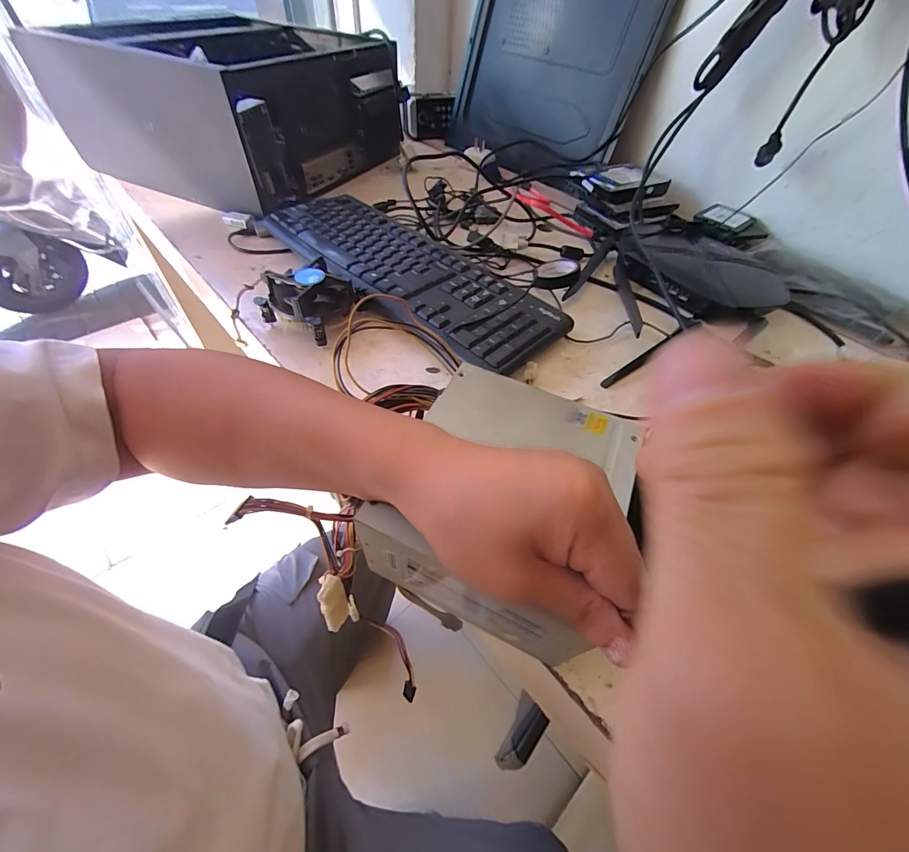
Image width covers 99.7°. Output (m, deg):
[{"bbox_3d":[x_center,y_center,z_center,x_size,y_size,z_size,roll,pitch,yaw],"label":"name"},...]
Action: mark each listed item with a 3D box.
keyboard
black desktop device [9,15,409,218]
[{"bbox_3d":[-0.062,-0.192,0.484,0.409,0.035,0.146,36,61,21],"label":"keyboard"},{"bbox_3d":[-0.342,-0.528,0.619,0.363,0.154,0.387,24,55,14],"label":"black desktop device"}]

